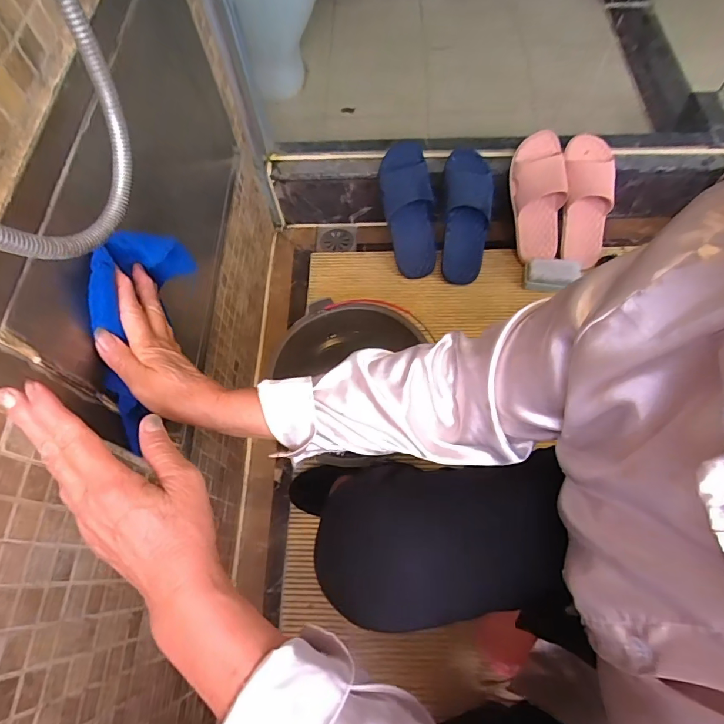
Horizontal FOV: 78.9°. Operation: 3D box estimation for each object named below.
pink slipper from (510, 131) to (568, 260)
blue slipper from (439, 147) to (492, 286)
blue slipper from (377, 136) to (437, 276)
[{"bbox_3d":[0.393,-0.359,0.965,0.109,0.259,0.072,-11,24,-2],"label":"pink slipper"},{"bbox_3d":[0.237,-0.327,1.001,0.107,0.287,0.073,1,18,4],"label":"blue slipper"},{"bbox_3d":[0.107,-0.342,1.007,0.113,0.295,0.096,-12,20,-3],"label":"blue slipper"}]

